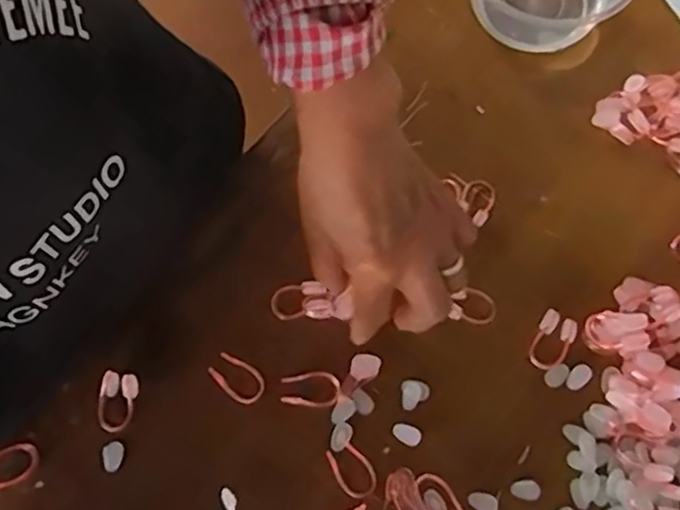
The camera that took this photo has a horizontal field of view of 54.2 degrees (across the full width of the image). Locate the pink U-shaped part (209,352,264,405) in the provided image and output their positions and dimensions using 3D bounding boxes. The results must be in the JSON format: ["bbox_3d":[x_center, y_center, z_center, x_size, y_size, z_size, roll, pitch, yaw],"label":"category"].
[{"bbox_3d":[-0.064,0.077,0.412,0.035,0.005,0.022,34,77,9],"label":"pink U-shaped part"}]

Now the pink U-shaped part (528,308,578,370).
[{"bbox_3d":[0.133,0.054,0.418,0.023,0.005,0.035,30,76,8],"label":"pink U-shaped part"}]

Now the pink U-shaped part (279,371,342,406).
[{"bbox_3d":[-0.018,0.083,0.412,0.036,0.004,0.021,0,74,0],"label":"pink U-shaped part"}]

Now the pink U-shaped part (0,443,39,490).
[{"bbox_3d":[-0.201,0.128,0.399,0.036,0.010,0.023,-28,76,-8],"label":"pink U-shaped part"}]

